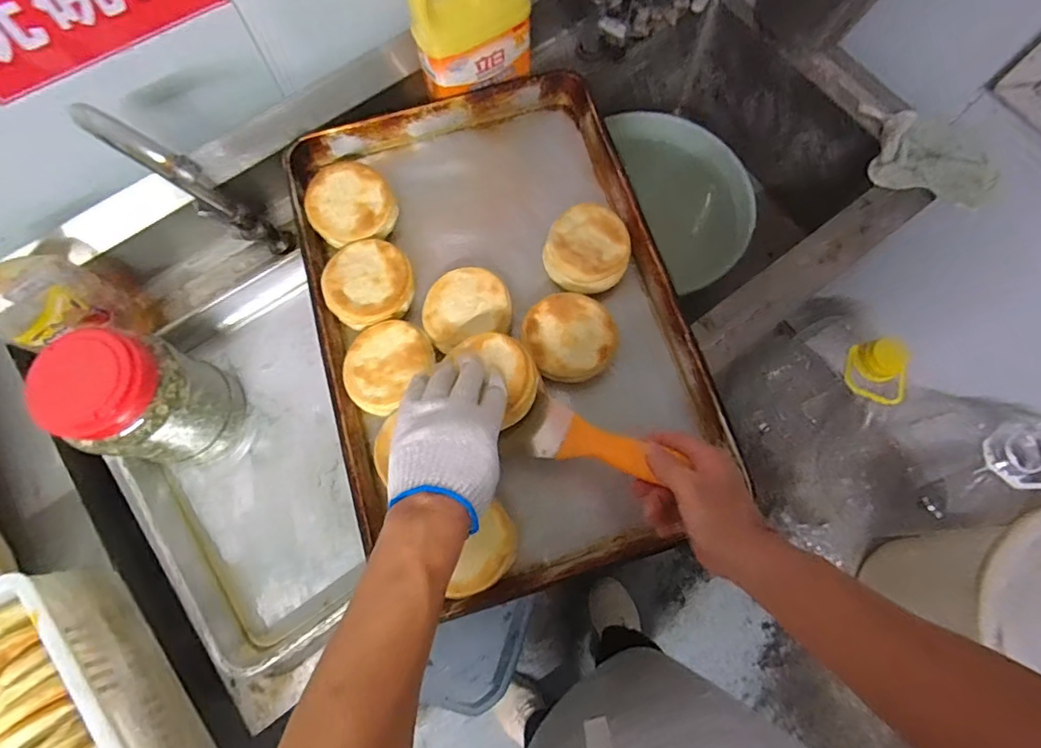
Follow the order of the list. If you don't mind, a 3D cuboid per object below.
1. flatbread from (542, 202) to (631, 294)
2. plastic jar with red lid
[{"bbox_3d":[0.080,-0.149,0.629,0.097,0.038,0.105,0,73,-1],"label":"flatbread"},{"bbox_3d":[-0.395,0.032,0.570,0.121,0.174,0.120,0,73,-1],"label":"plastic jar with red lid"}]

